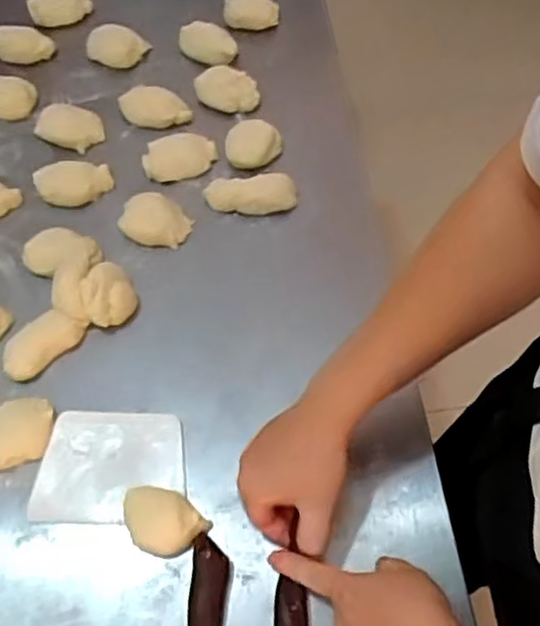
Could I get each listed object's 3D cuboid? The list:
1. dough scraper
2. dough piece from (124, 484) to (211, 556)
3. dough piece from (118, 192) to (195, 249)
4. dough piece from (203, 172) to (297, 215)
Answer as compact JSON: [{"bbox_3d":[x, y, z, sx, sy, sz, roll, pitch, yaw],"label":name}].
[{"bbox_3d":[-0.137,0.131,0.600,0.126,0.004,0.093,0,71,1],"label":"dough scraper"},{"bbox_3d":[-0.089,0.167,0.565,0.063,0.024,0.050,39,70,19],"label":"dough piece"},{"bbox_3d":[-0.116,-0.095,0.702,0.066,0.030,0.051,22,66,13],"label":"dough piece"},{"bbox_3d":[-0.020,-0.122,0.711,0.090,0.020,0.041,-8,63,-2],"label":"dough piece"}]

